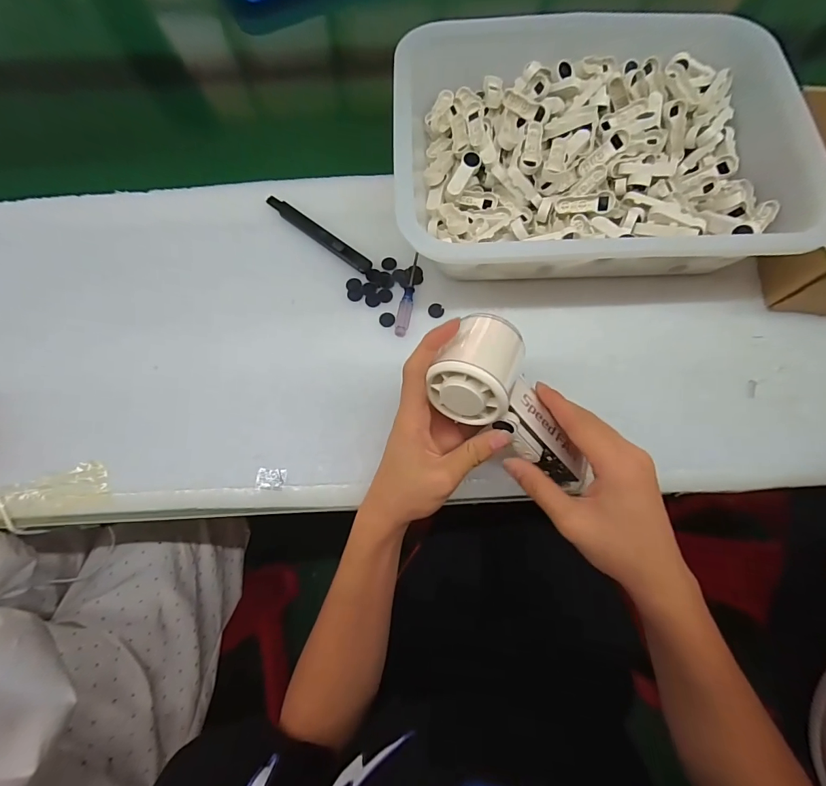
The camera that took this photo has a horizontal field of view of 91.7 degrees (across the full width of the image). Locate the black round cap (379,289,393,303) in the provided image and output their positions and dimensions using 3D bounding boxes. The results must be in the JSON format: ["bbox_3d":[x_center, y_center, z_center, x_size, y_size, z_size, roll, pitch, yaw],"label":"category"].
[{"bbox_3d":[-0.026,-0.095,0.390,0.013,0.004,0.015,-16,75,-3],"label":"black round cap"}]

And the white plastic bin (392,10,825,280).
[{"bbox_3d":[0.159,-0.245,0.390,0.344,0.083,0.282,-2,73,0],"label":"white plastic bin"}]

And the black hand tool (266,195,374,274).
[{"bbox_3d":[-0.097,-0.163,0.407,0.136,0.010,0.015,38,77,12],"label":"black hand tool"}]

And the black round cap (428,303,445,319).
[{"bbox_3d":[0.022,-0.079,0.385,0.015,0.004,0.015,0,75,1],"label":"black round cap"}]

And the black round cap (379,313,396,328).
[{"bbox_3d":[-0.025,-0.070,0.381,0.015,0.004,0.015,0,75,1],"label":"black round cap"}]

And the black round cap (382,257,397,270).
[{"bbox_3d":[-0.024,-0.130,0.402,0.015,0.004,0.015,0,75,1],"label":"black round cap"}]

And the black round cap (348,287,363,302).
[{"bbox_3d":[-0.056,-0.097,0.391,0.013,0.004,0.015,-41,78,-10],"label":"black round cap"}]

